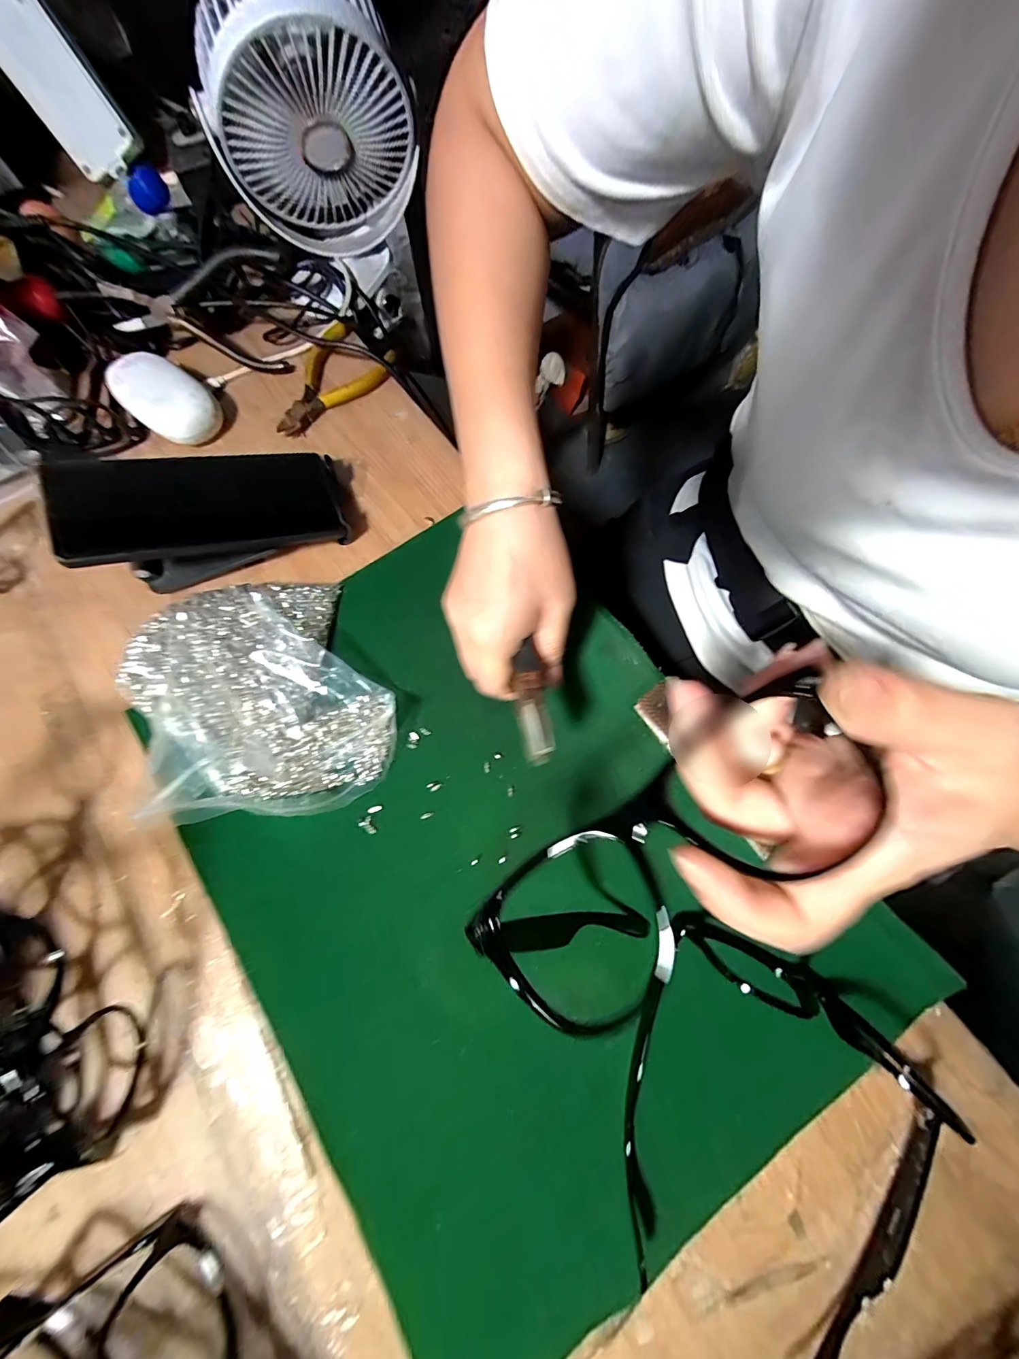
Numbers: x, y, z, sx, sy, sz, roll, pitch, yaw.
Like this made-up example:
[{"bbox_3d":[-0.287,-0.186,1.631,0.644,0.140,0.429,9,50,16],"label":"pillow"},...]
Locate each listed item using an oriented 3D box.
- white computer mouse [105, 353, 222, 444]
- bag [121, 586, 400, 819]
[{"bbox_3d":[-0.280,-0.229,0.354,0.088,0.035,0.054,37,78,11],"label":"white computer mouse"},{"bbox_3d":[-0.161,0.010,0.282,0.155,0.038,0.156,-13,74,-2],"label":"bag"}]

